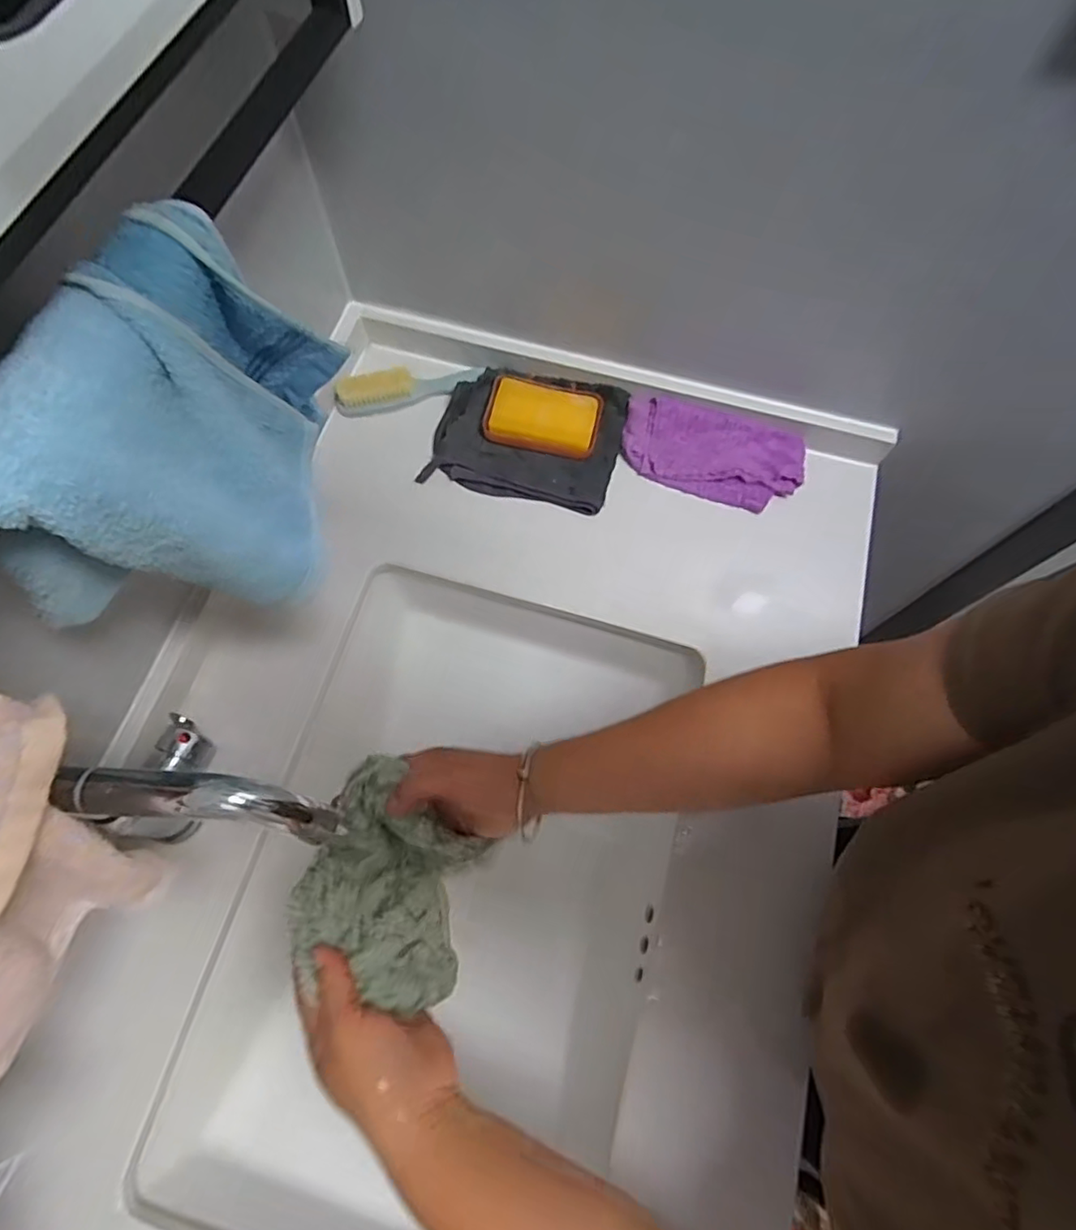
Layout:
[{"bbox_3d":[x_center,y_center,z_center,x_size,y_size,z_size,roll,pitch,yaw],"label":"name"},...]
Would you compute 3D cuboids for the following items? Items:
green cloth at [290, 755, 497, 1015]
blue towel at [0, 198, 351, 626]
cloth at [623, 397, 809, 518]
[{"bbox_3d":[-0.100,0.178,0.445,0.114,0.079,0.134,15,71,3],"label":"green cloth"},{"bbox_3d":[-0.187,-0.084,0.349,0.094,0.159,0.203,21,69,7],"label":"blue towel"},{"bbox_3d":[0.177,-0.165,0.656,0.181,0.029,0.087,16,69,5],"label":"cloth"}]

